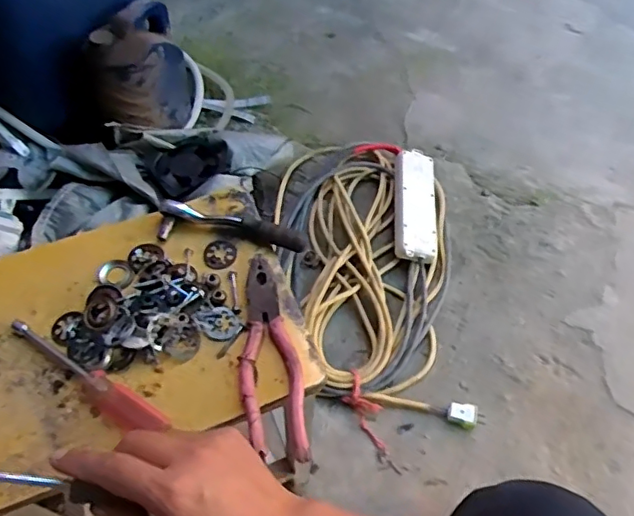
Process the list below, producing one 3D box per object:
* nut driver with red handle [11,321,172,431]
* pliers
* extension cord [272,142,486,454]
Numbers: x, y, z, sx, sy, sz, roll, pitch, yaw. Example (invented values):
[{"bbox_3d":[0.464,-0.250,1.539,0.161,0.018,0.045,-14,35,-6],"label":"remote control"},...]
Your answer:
[{"bbox_3d":[-0.196,0.103,0.485,0.161,0.024,0.026,28,62,16],"label":"nut driver with red handle"},{"bbox_3d":[-0.043,0.080,0.500,0.049,0.014,0.194,-6,58,-4],"label":"pliers"},{"bbox_3d":[0.109,0.020,1.060,0.308,0.078,0.595,-7,59,-2],"label":"extension cord"}]

